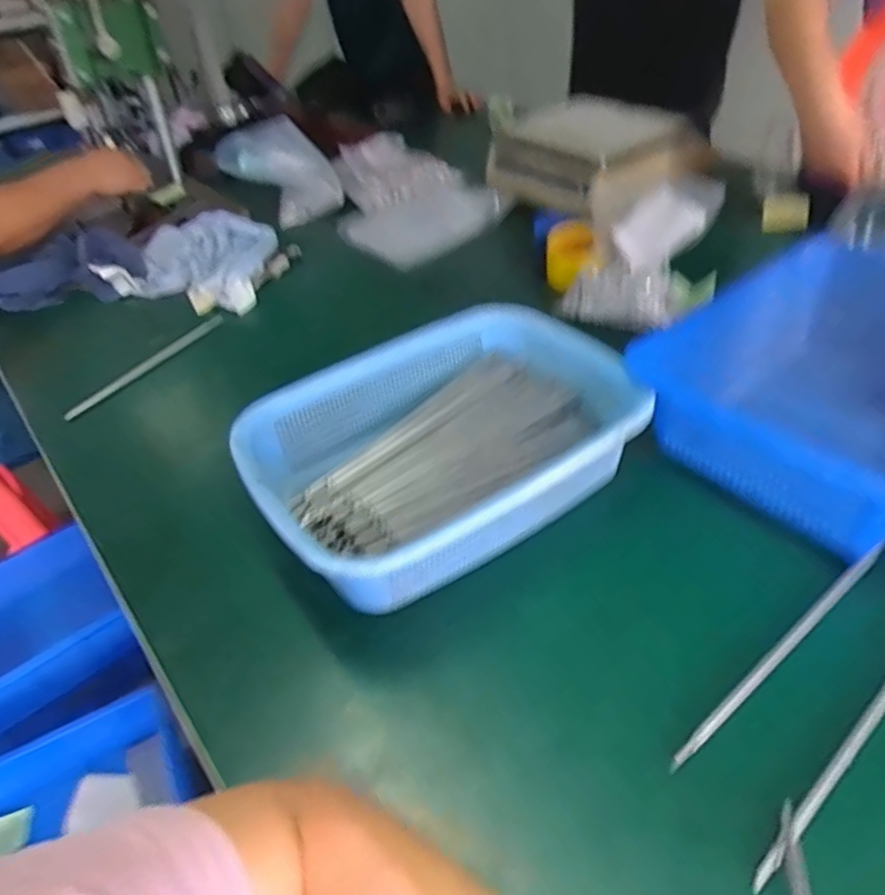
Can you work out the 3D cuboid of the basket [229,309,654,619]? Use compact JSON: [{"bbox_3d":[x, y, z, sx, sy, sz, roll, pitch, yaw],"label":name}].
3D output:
[{"bbox_3d":[0.000,0.004,0.588,0.335,0.102,0.236,-26,45,-22],"label":"basket"}]

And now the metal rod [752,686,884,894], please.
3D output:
[{"bbox_3d":[0.280,0.173,0.418,0.279,0.009,0.009,-31,47,-27],"label":"metal rod"}]

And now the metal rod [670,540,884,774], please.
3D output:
[{"bbox_3d":[0.249,0.140,0.461,0.262,0.011,0.008,-30,46,-25],"label":"metal rod"}]

